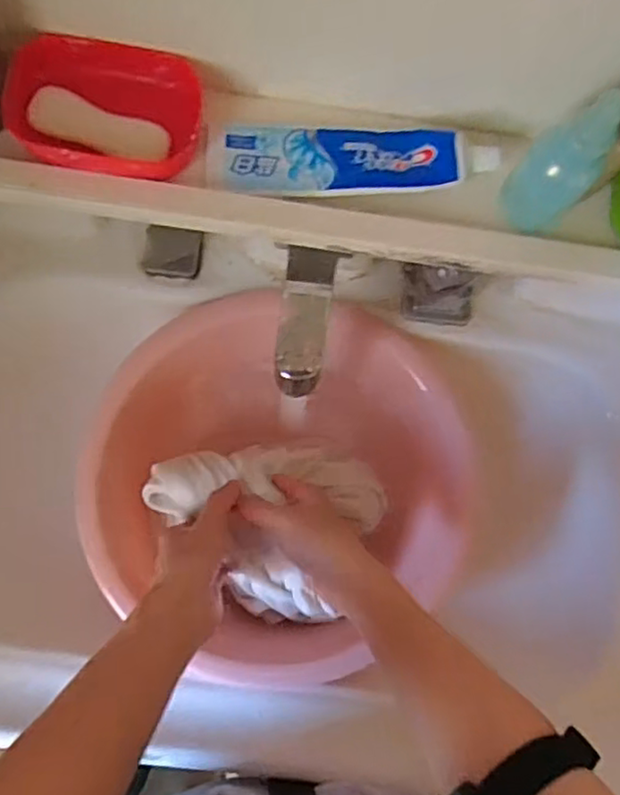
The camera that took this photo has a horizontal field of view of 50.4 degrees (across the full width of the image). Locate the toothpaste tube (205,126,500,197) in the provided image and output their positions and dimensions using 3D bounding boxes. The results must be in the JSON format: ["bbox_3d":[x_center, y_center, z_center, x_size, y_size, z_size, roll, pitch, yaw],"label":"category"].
[{"bbox_3d":[0.026,-0.158,0.425,0.181,0.023,0.048,-1,82,-3],"label":"toothpaste tube"}]

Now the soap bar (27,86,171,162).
[{"bbox_3d":[-0.133,-0.173,0.421,0.084,0.018,0.027,15,81,-1],"label":"soap bar"}]

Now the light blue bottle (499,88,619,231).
[{"bbox_3d":[0.146,-0.132,0.380,0.036,0.103,0.030,9,81,-2],"label":"light blue bottle"}]

